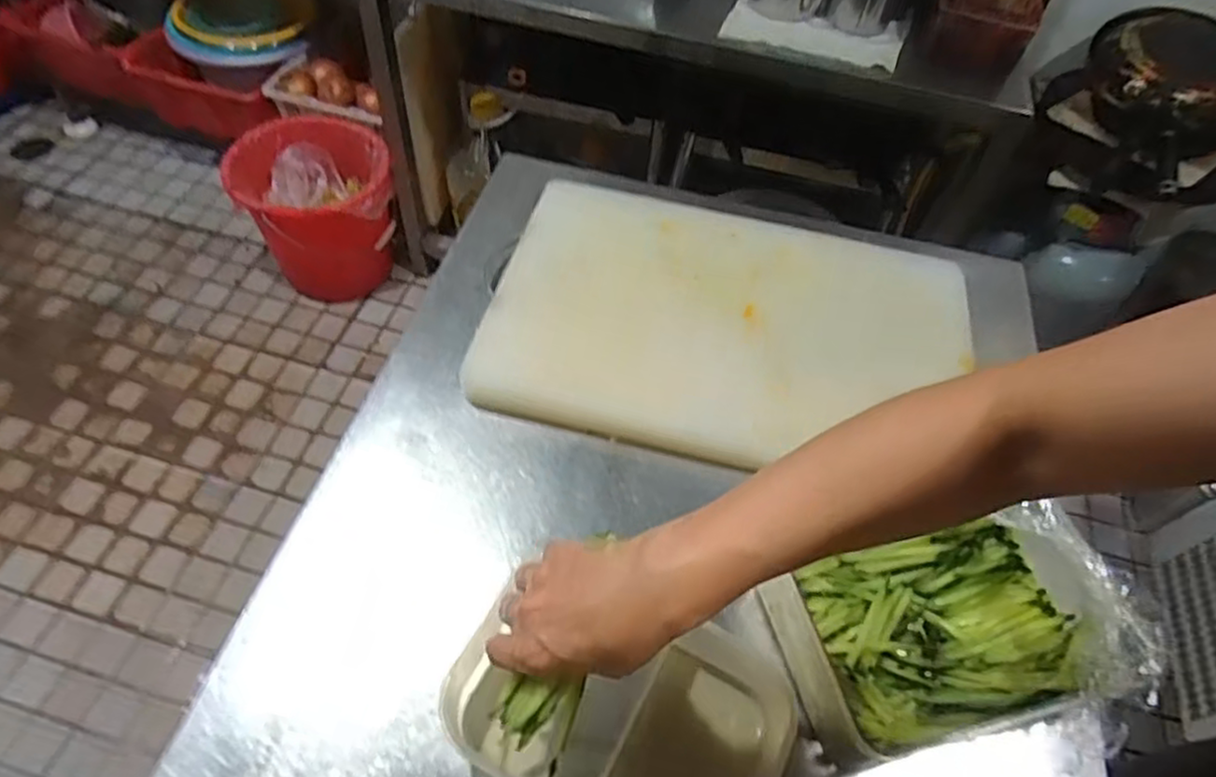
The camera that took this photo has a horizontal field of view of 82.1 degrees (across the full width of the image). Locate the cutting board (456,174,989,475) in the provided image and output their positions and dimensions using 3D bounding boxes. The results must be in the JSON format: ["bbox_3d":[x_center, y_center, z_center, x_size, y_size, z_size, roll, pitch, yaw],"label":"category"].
[{"bbox_3d":[0.113,-0.067,0.673,0.447,0.036,0.300,12,54,3],"label":"cutting board"}]

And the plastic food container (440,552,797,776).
[{"bbox_3d":[0.006,0.203,0.451,0.222,0.054,0.146,18,54,12],"label":"plastic food container"}]

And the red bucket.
[{"bbox_3d":[-0.641,-0.393,1.586,0.312,0.332,0.312,3,54,-4],"label":"red bucket"}]

